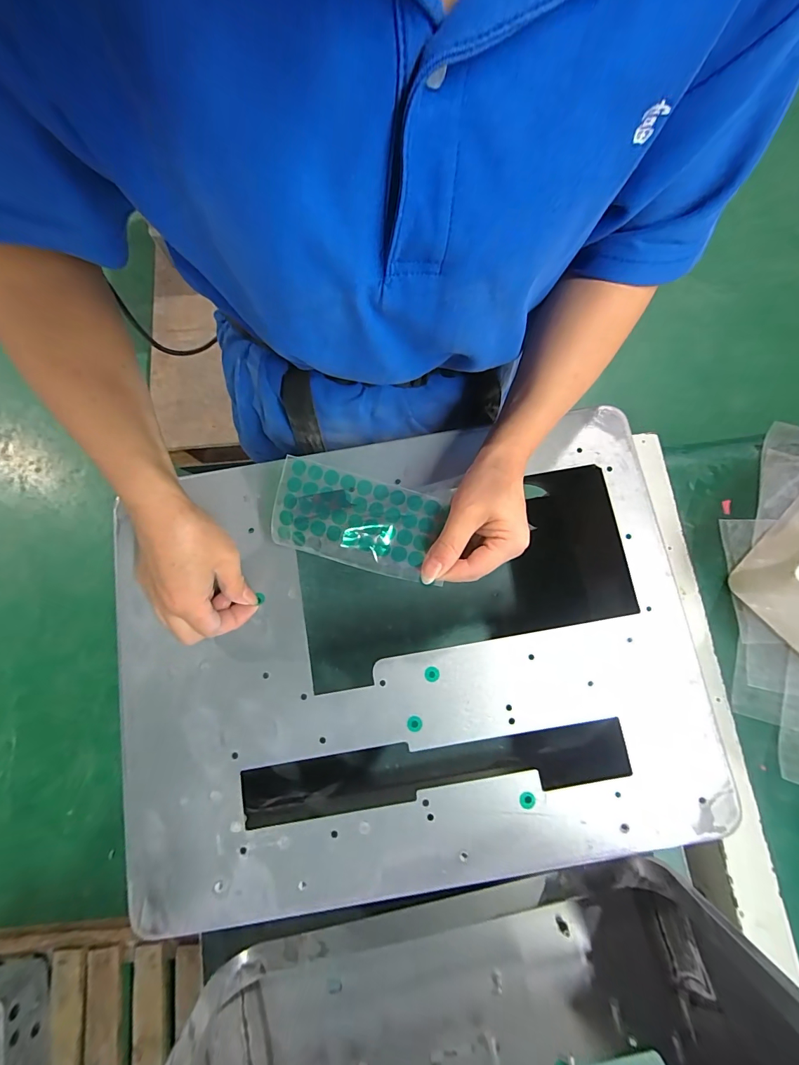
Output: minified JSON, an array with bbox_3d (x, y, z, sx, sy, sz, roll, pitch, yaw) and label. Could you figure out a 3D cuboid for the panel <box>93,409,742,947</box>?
[{"bbox_3d":[0.001,0.093,0.325,0.452,0.014,0.343,-10,79,-2],"label":"panel"}]

